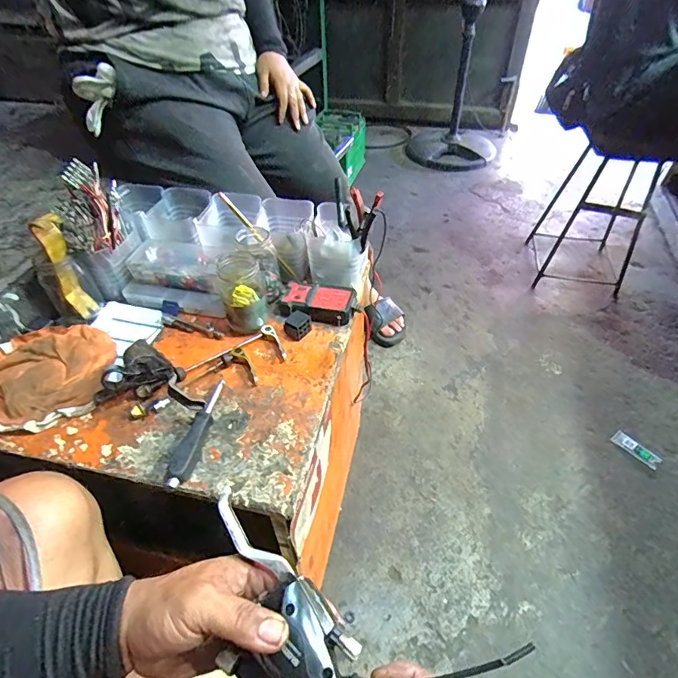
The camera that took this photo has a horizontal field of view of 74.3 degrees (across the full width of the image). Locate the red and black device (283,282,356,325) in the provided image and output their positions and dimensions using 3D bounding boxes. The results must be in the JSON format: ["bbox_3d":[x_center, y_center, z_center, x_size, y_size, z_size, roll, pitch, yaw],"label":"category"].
[{"bbox_3d":[-0.029,-0.056,0.668,0.103,0.023,0.066,6,47,6],"label":"red and black device"}]

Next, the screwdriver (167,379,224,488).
[{"bbox_3d":[-0.167,0.105,0.526,0.024,0.027,0.144,5,47,6],"label":"screwdriver"}]

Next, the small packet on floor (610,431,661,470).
[{"bbox_3d":[0.692,0.258,1.043,0.043,0.007,0.102,-28,53,-24],"label":"small packet on floor"}]

